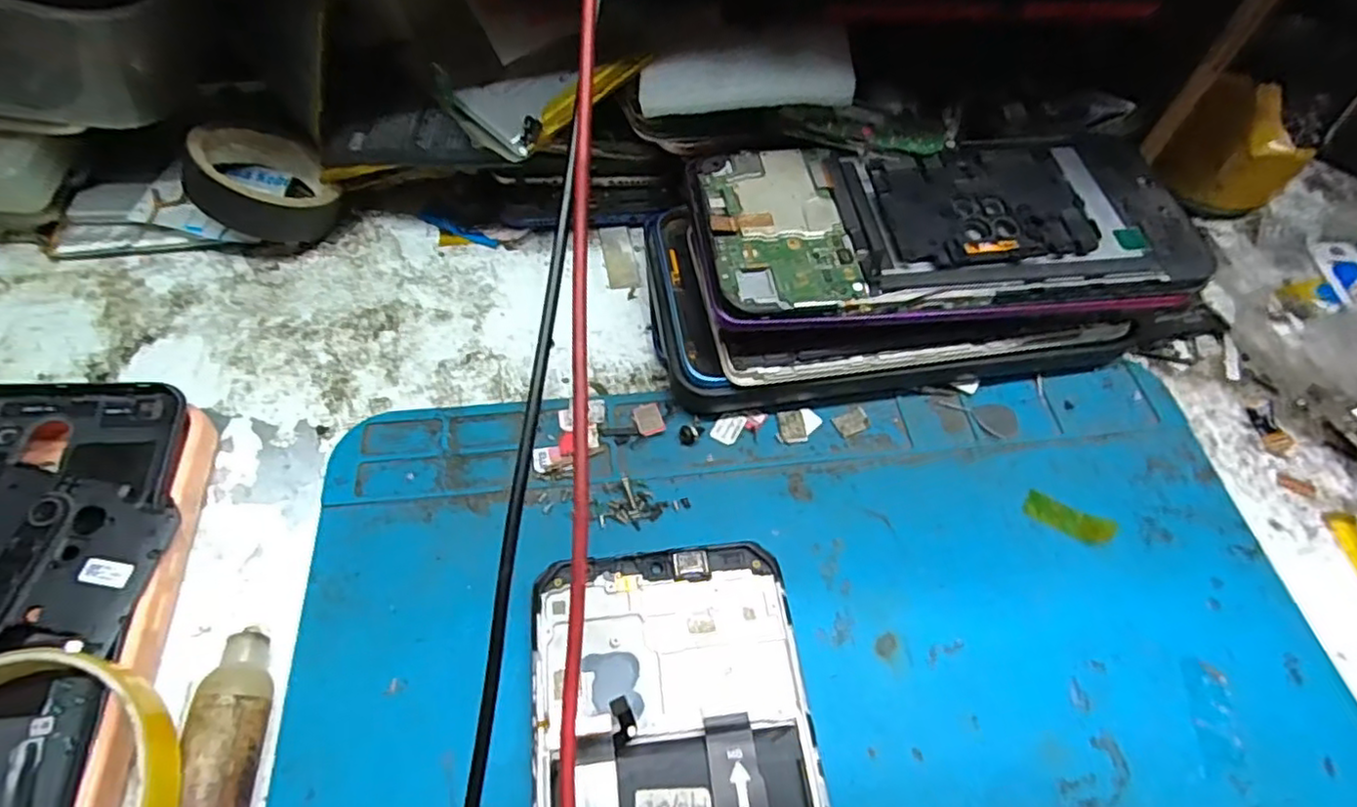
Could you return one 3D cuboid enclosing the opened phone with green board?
[{"bbox_3d":[0.088,-0.059,0.221,0.163,0.016,0.072,-3,59,-5],"label":"opened phone with green board"}]

